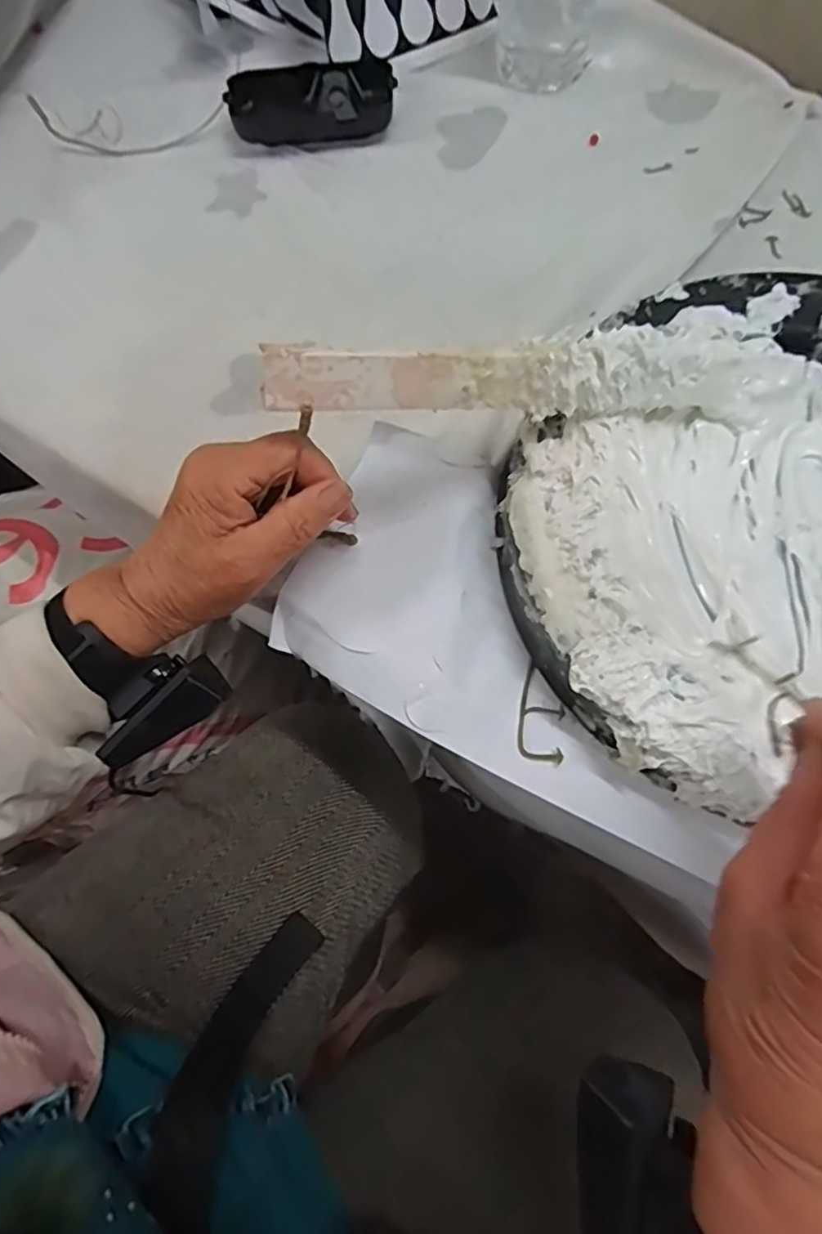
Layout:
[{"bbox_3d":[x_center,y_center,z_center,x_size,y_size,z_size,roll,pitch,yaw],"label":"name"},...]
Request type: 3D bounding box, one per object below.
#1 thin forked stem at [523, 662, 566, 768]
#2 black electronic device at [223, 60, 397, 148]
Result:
[{"bbox_3d":[0.065,0.046,0.310,0.020,0.005,0.047,7,72,4],"label":"thin forked stem"},{"bbox_3d":[-0.069,-0.356,0.447,0.110,0.023,0.054,-11,71,-2],"label":"black electronic device"}]

